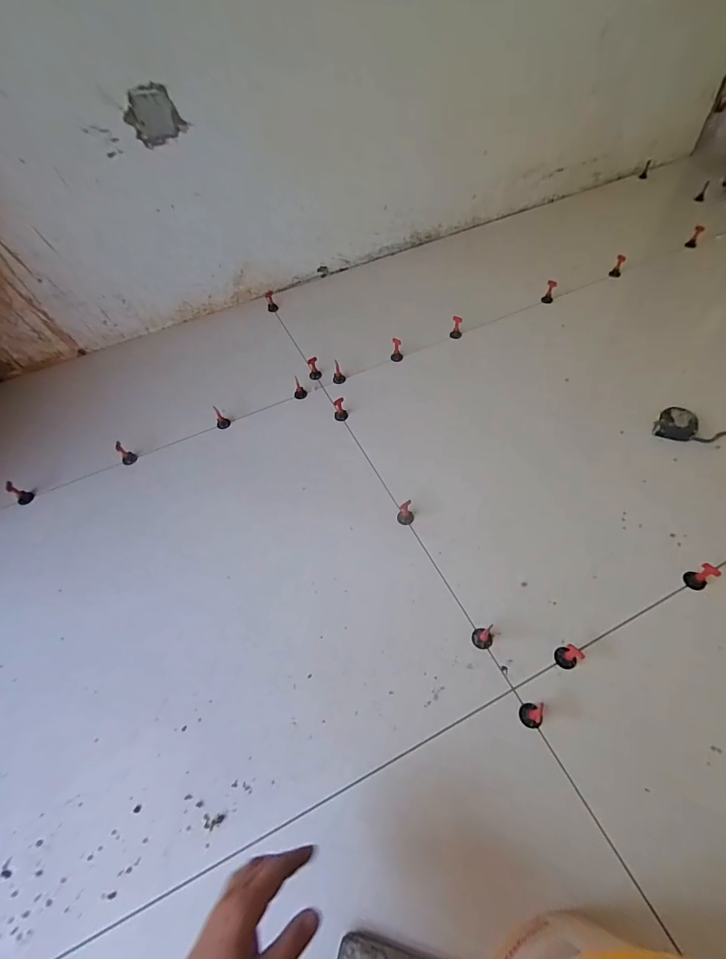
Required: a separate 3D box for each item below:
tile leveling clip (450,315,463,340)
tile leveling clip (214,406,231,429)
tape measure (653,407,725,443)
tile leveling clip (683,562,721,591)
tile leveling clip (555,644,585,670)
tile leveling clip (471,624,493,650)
[{"bbox_3d":[0.249,-0.407,1.074,0.031,0.063,0.037,7,56,9],"label":"tile leveling clip"},{"bbox_3d":[-0.332,-0.144,0.956,0.029,0.030,0.058,-22,57,-10],"label":"tile leveling clip"},{"bbox_3d":[0.684,-0.109,0.822,0.165,0.036,0.058,7,56,9],"label":"tape measure"},{"bbox_3d":[0.544,0.154,0.649,0.030,0.050,0.029,-2,55,3],"label":"tile leveling clip"},{"bbox_3d":[0.308,0.260,0.603,0.036,0.036,0.030,-29,58,-14],"label":"tile leveling clip"},{"bbox_3d":[0.186,0.241,0.627,0.030,0.038,0.030,-2,55,3],"label":"tile leveling clip"}]

